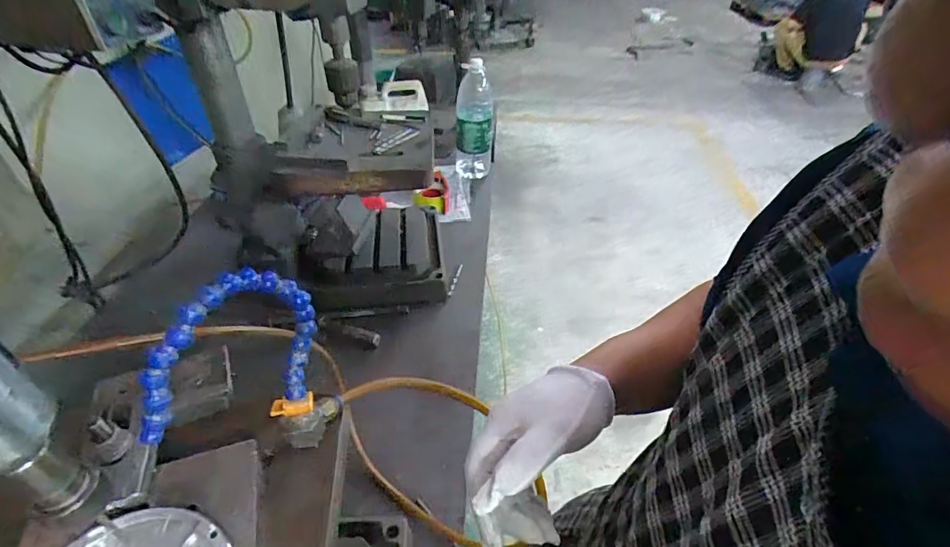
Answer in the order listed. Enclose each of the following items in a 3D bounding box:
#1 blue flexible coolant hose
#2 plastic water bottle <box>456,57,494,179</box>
[{"bbox_3d":[-0.161,0.068,0.320,0.026,0.134,0.123,20,44,21],"label":"blue flexible coolant hose"},{"bbox_3d":[-0.002,-0.422,1.324,0.105,0.343,0.123,0,41,-1],"label":"plastic water bottle"}]

